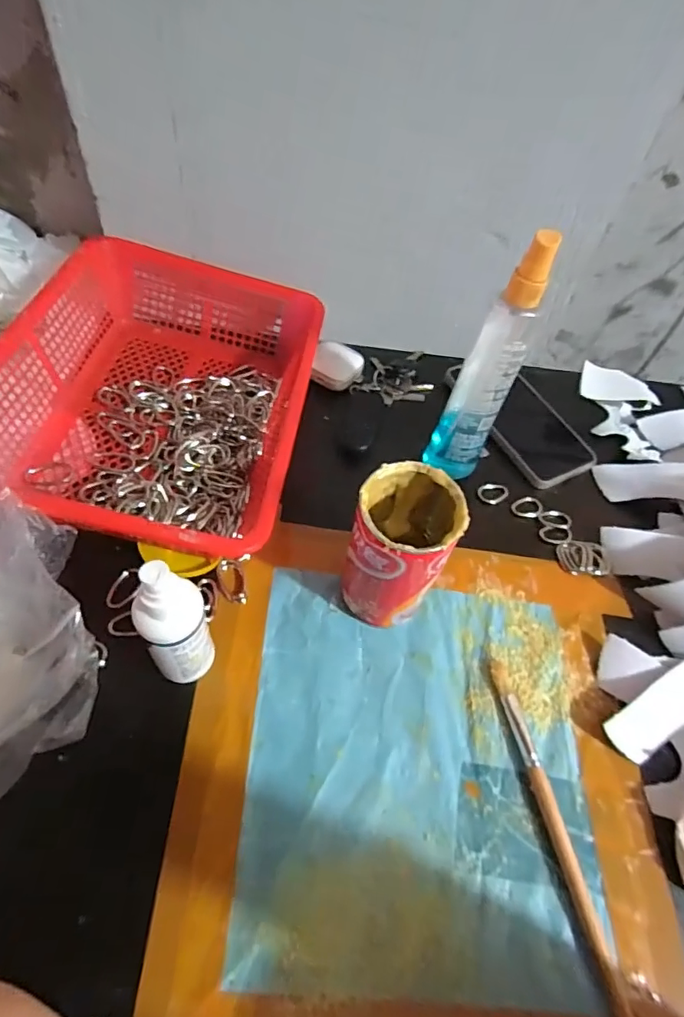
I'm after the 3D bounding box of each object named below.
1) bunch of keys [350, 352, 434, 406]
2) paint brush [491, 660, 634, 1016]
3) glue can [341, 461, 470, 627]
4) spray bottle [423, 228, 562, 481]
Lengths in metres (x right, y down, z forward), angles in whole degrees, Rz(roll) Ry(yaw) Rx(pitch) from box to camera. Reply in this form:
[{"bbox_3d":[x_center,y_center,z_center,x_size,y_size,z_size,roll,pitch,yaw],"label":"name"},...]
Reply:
[{"bbox_3d":[0.051,-0.140,0.536,0.087,0.013,0.075,-3,57,-9],"label":"bunch of keys"},{"bbox_3d":[0.138,0.216,0.306,0.015,0.016,0.249,-7,57,-11],"label":"paint brush"},{"bbox_3d":[0.039,0.029,0.355,0.064,0.117,0.076,33,59,15],"label":"glue can"},{"bbox_3d":[0.111,-0.100,0.401,0.047,0.214,0.034,23,57,9],"label":"spray bottle"}]

